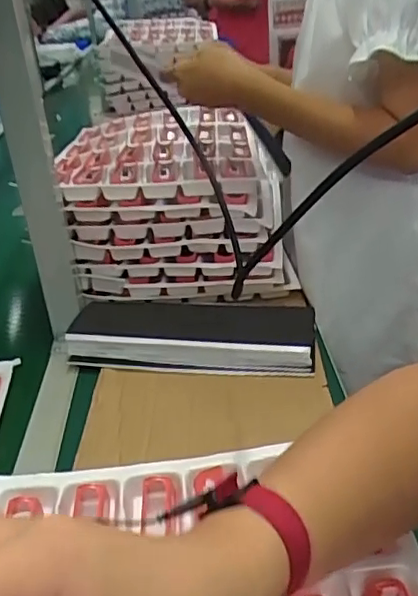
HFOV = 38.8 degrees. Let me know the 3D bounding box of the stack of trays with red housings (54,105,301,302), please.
[{"bbox_3d":[-0.045,-0.146,0.890,0.292,0.173,0.362,-3,29,2],"label":"stack of trays with red housings"}]

